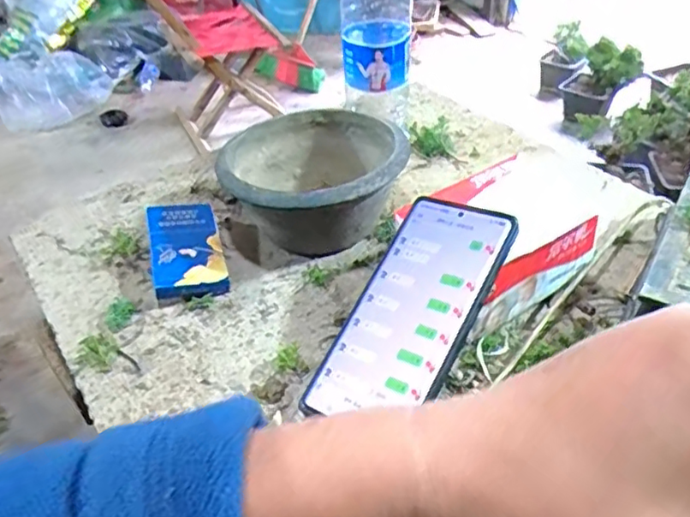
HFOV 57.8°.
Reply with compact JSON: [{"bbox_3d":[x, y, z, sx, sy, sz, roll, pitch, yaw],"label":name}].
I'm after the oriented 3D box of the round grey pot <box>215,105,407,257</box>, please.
[{"bbox_3d":[-0.023,-0.062,0.527,0.143,0.076,0.138,-2,40,2],"label":"round grey pot"}]

